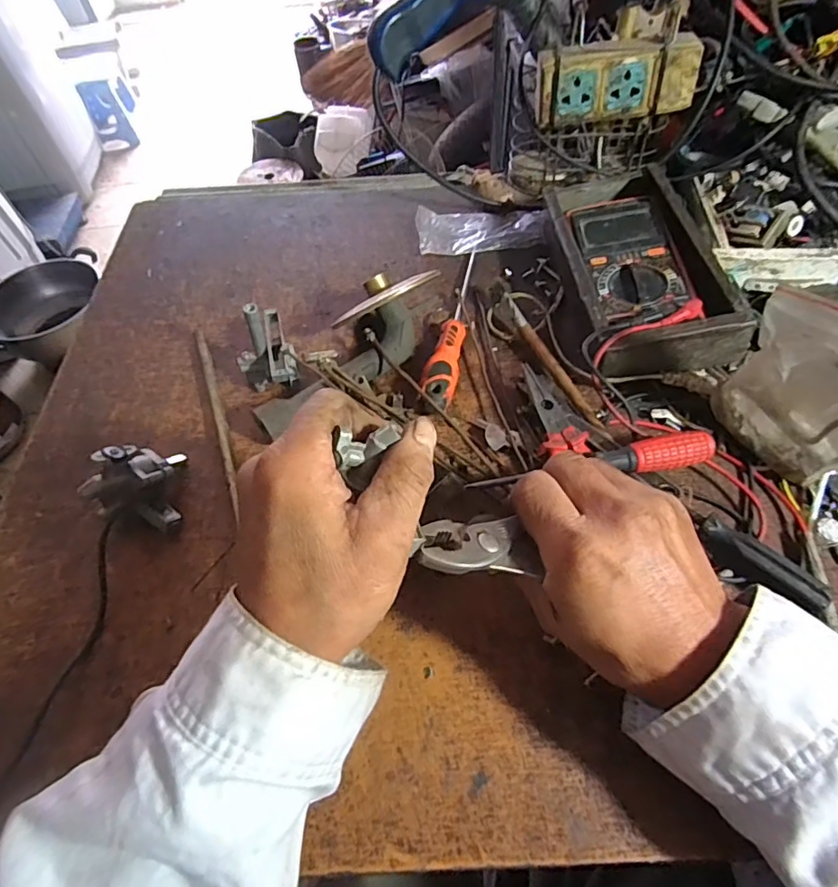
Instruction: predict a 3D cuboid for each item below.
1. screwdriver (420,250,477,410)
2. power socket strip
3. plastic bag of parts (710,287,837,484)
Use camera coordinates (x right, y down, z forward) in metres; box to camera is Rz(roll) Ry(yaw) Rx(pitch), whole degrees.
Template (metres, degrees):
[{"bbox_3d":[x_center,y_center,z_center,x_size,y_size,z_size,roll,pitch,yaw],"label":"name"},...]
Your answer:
[{"bbox_3d":[0.035,-0.108,0.463,0.025,0.021,0.197,10,57,11],"label":"screwdriver"},{"bbox_3d":[0.170,-0.316,0.472,0.131,0.055,0.027,0,56,5],"label":"power socket strip"},{"bbox_3d":[0.243,-0.030,0.328,0.096,0.124,0.028,35,65,25],"label":"plastic bag of parts"}]

